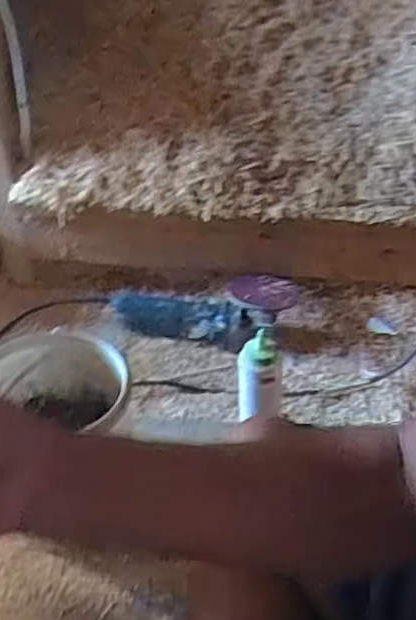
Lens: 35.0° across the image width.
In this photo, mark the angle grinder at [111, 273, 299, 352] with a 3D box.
[{"bbox_3d":[-0.010,0.003,1.067,0.289,0.098,0.092,-1,36,3],"label":"angle grinder"}]

